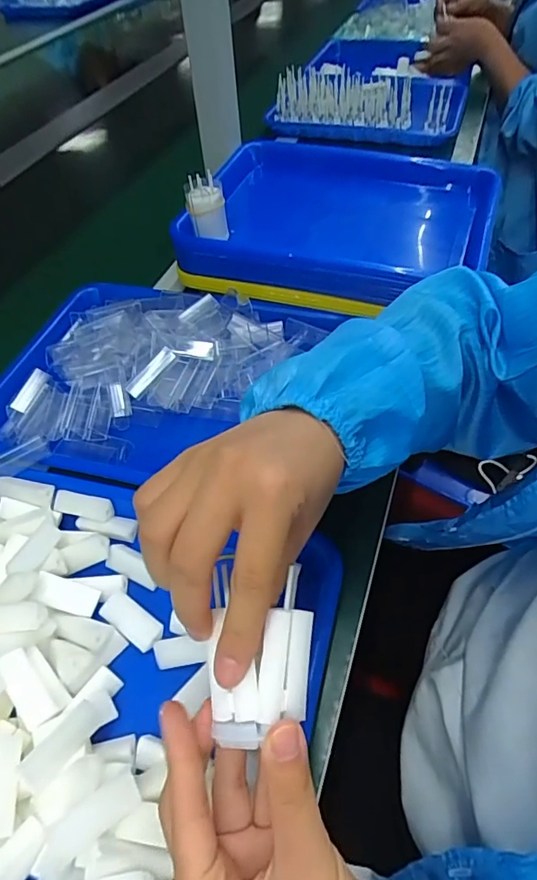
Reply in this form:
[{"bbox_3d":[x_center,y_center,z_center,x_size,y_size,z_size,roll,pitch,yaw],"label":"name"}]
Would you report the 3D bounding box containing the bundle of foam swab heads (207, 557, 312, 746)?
[{"bbox_3d":[-0.003,0.093,0.217,0.044,0.010,0.070,5,76,-11],"label":"bundle of foam swab heads"}]

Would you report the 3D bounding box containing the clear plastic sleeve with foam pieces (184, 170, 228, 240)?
[{"bbox_3d":[-0.066,-0.246,0.538,0.041,0.063,0.038,-11,52,-5],"label":"clear plastic sleeve with foam pieces"}]

